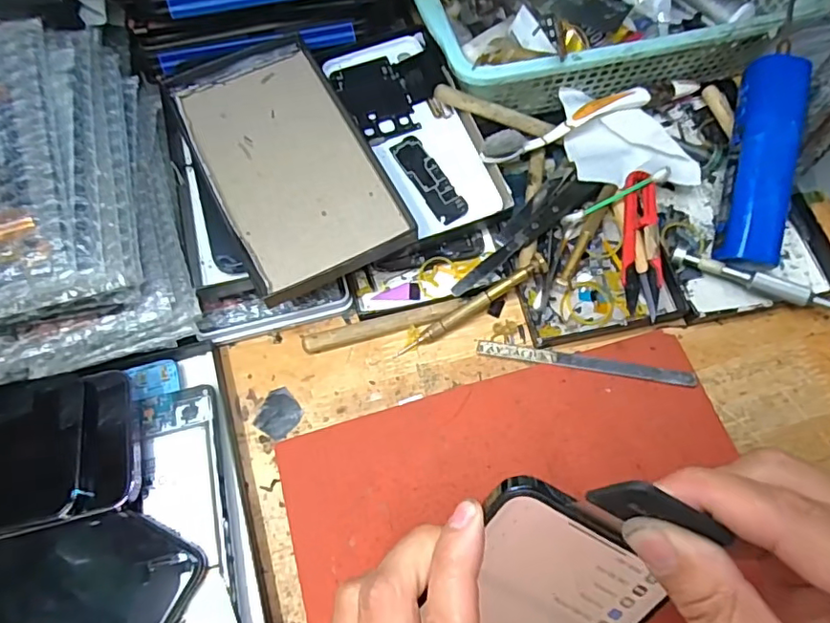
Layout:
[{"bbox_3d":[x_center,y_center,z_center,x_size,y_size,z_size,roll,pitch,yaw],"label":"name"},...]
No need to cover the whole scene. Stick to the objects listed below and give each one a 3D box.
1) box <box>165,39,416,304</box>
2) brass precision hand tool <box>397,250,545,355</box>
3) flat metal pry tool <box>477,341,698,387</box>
[{"bbox_3d":[-0.079,-0.095,0.345,0.097,0.015,0.169,-26,70,-10],"label":"box"},{"bbox_3d":[0.036,-0.003,0.352,0.106,0.008,0.010,-33,70,2],"label":"brass precision hand tool"},{"bbox_3d":[0.104,0.031,0.344,0.130,0.004,0.010,9,64,7],"label":"flat metal pry tool"}]

